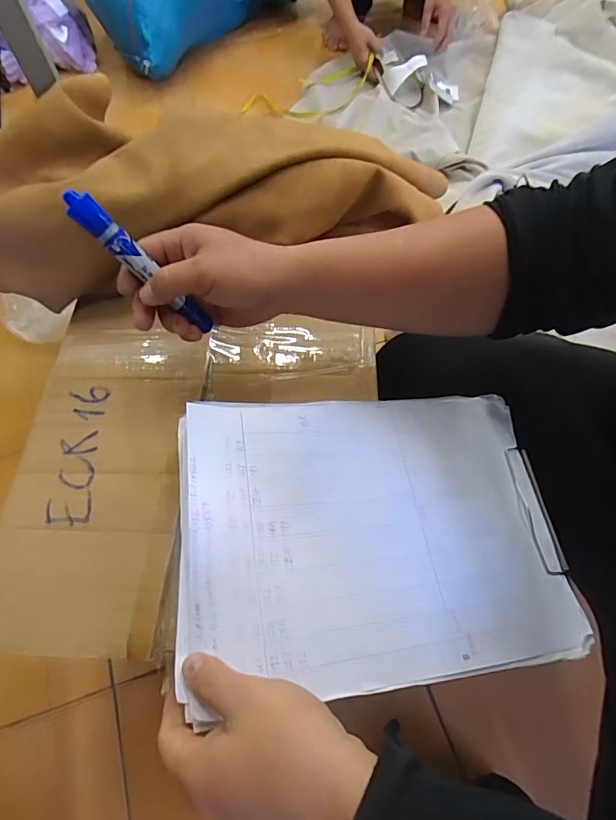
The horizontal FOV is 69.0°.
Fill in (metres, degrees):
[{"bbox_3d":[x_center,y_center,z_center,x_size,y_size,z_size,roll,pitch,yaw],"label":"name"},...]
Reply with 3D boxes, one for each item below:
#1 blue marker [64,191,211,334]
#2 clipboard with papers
[{"bbox_3d":[-0.125,-0.110,0.345,0.014,0.134,0.017,-3,52,48],"label":"blue marker"},{"bbox_3d":[0.057,0.086,0.349,0.301,0.014,0.217,0,63,-15],"label":"clipboard with papers"}]

